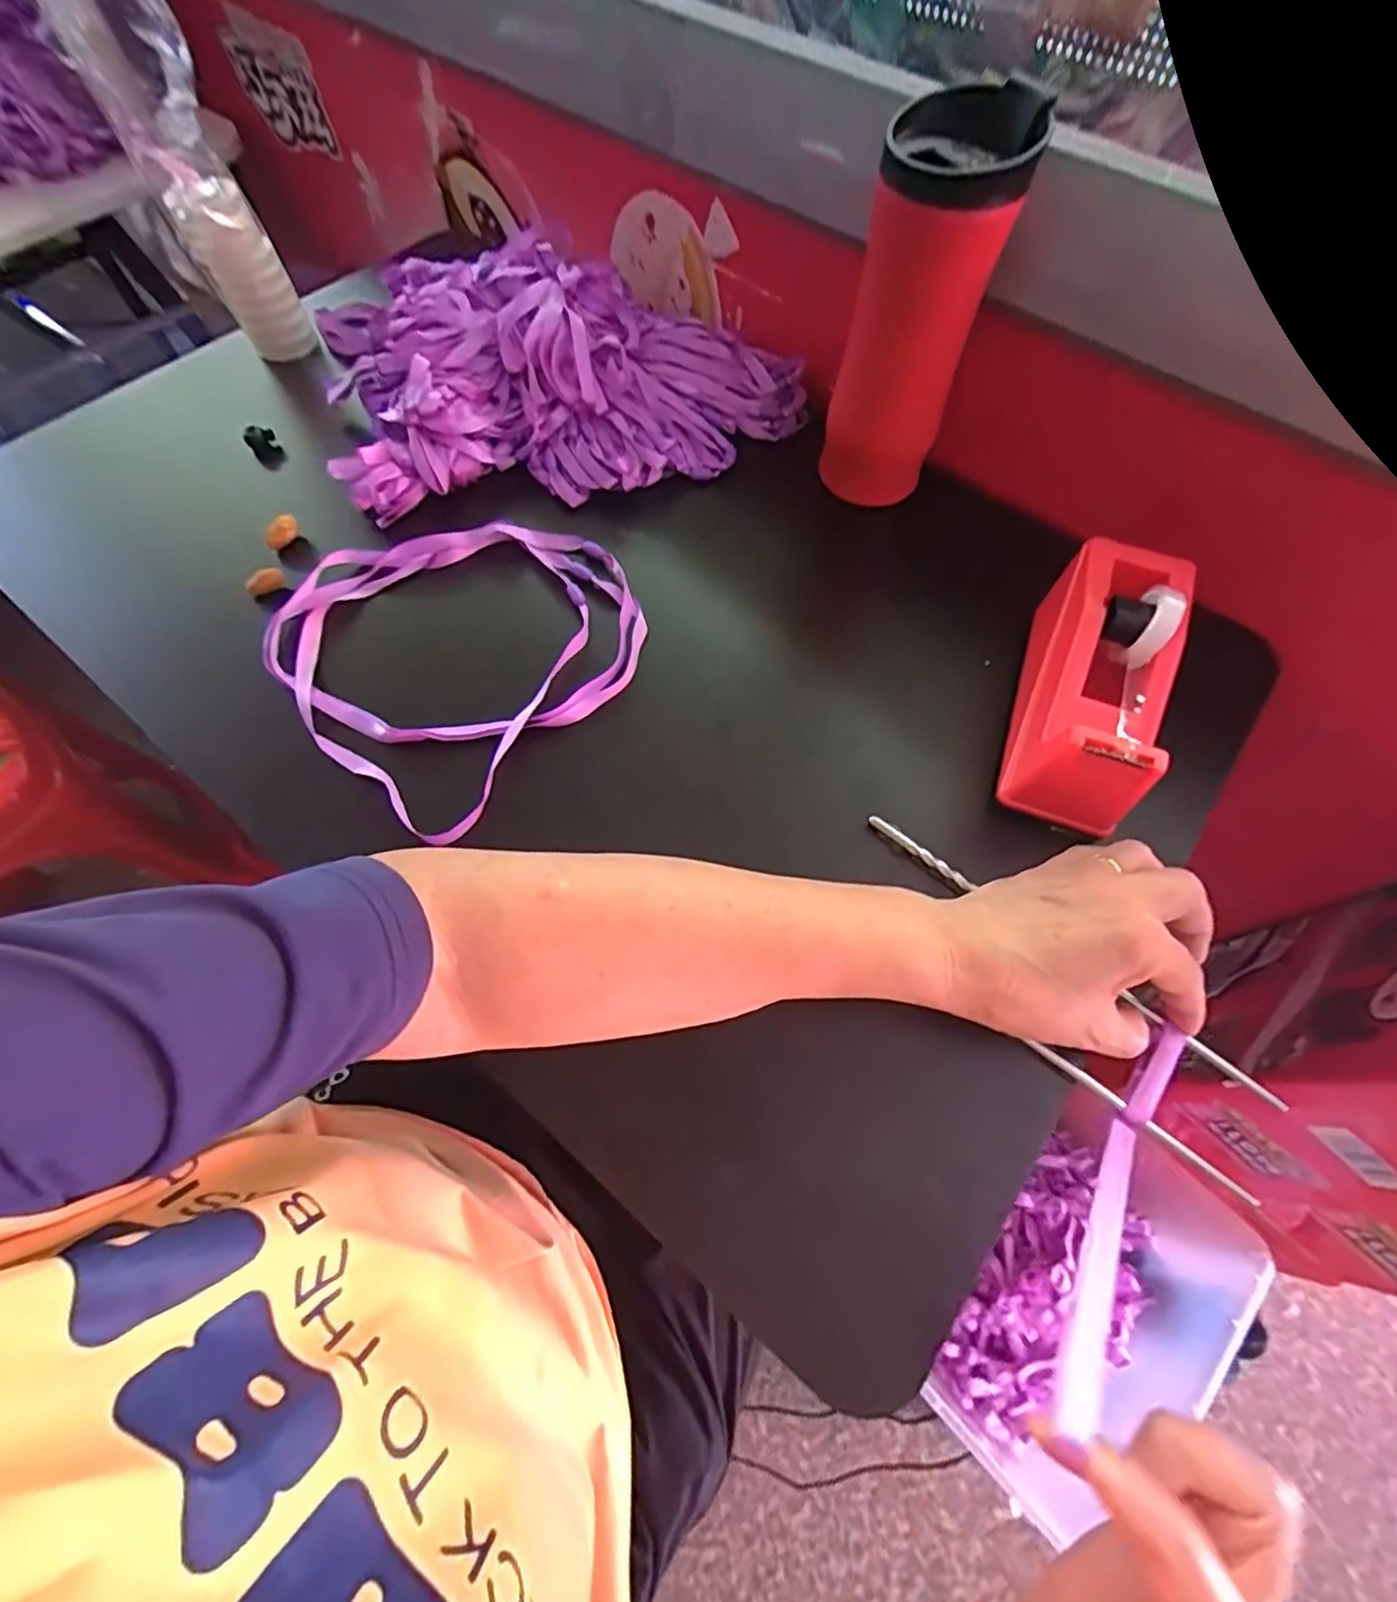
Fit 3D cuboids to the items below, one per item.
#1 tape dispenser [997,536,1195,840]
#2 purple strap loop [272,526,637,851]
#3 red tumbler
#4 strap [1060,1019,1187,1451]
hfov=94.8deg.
[{"bbox_3d":[0.215,-0.066,0.344,0.065,0.062,0.155,20,66,8],"label":"tape dispenser"},{"bbox_3d":[-0.146,-0.105,0.400,0.205,0.021,0.210,1,65,-1],"label":"purple strap loop"},{"bbox_3d":[0.125,-0.280,0.382,0.071,0.180,0.069,13,65,5],"label":"red tumbler"},{"bbox_3d":[0.170,0.157,0.257,0.010,0.021,0.167,40,50,16],"label":"strap"}]

